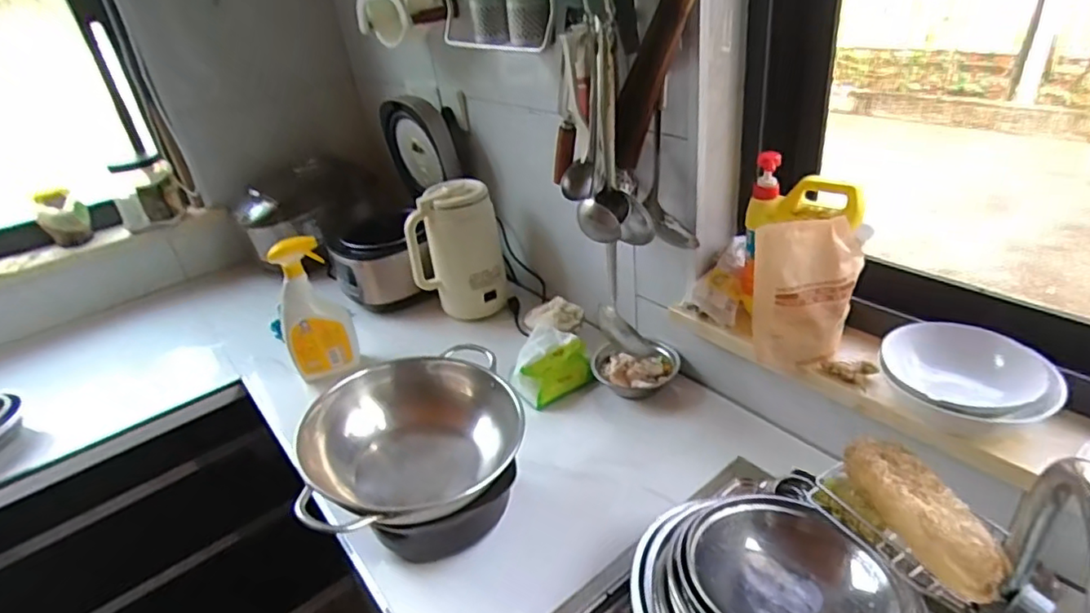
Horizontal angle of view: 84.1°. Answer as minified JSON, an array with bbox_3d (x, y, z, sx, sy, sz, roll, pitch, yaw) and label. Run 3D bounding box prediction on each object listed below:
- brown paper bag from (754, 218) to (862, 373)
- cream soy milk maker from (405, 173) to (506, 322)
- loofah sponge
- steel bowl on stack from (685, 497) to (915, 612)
[{"bbox_3d":[0.336,-0.011,0.772,0.137,0.199,0.041,-8,31,-2],"label":"brown paper bag"},{"bbox_3d":[-0.182,-0.107,1.249,0.176,0.271,0.113,0,32,13],"label":"cream soy milk maker"},{"bbox_3d":[0.370,0.195,0.592,0.070,0.047,0.182,-10,31,-4],"label":"loofah sponge"},{"bbox_3d":[0.251,0.279,0.616,0.190,0.064,0.200,-5,31,3],"label":"steel bowl on stack"}]

